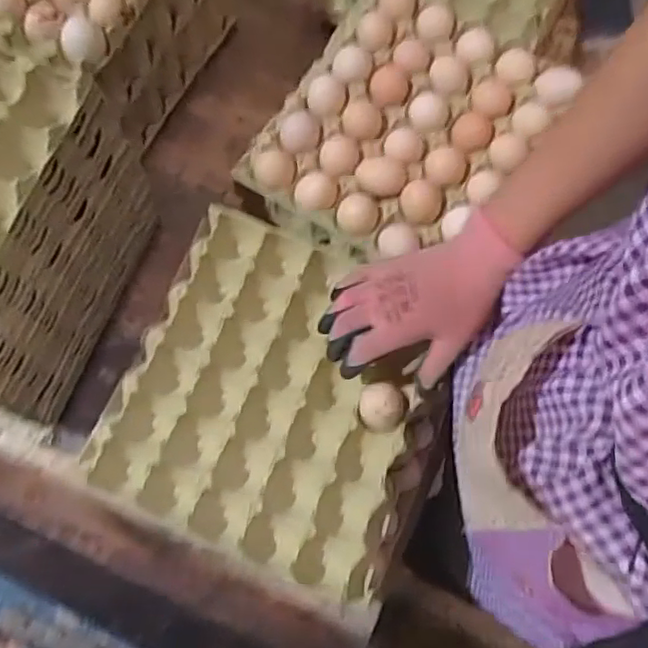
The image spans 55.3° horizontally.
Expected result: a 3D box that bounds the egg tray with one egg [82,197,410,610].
[{"bbox_3d":[-0.045,0.065,0.594,0.271,0.060,0.297,21,74,6],"label":"egg tray with one egg"}]

